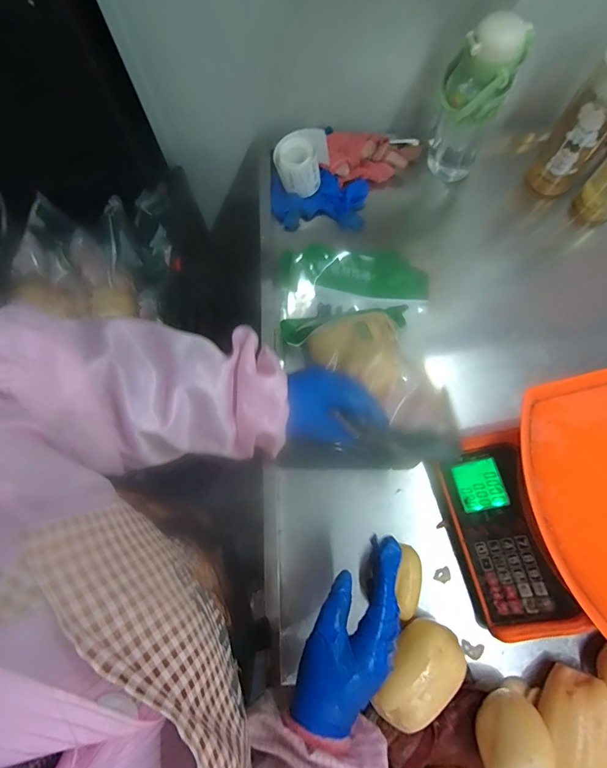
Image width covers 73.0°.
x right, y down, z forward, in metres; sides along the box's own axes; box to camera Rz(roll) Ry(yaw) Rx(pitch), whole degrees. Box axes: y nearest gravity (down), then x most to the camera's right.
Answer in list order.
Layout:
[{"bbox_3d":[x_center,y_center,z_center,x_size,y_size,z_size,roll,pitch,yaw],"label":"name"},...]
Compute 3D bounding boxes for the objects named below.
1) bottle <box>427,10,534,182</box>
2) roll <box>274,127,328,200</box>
[{"bbox_3d":[0.247,-0.417,0.614,0.093,0.229,0.103,20,74,8],"label":"bottle"},{"bbox_3d":[-0.003,-0.357,0.665,0.087,0.062,0.069,-4,72,1],"label":"roll"}]

